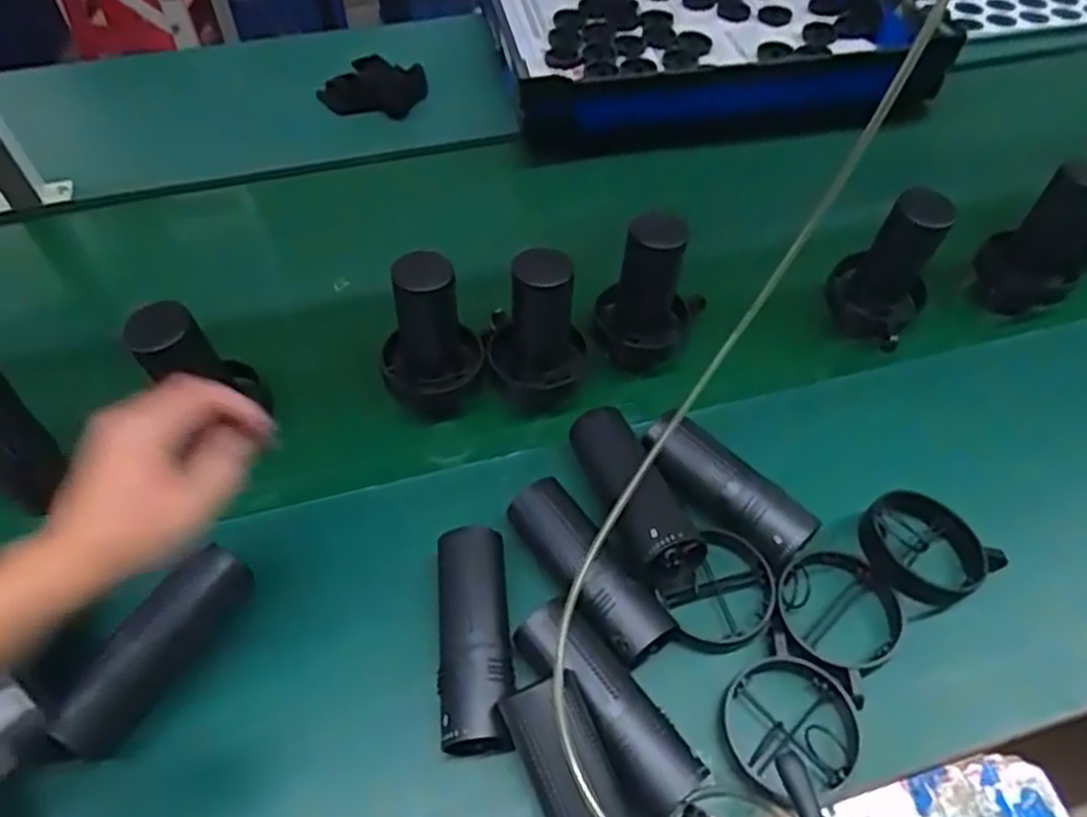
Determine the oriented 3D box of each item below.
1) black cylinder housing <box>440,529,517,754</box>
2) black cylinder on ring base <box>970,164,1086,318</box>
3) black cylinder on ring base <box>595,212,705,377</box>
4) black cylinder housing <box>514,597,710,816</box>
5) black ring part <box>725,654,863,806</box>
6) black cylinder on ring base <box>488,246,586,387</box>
[{"bbox_3d":[-0.053,0.172,0.566,0.054,0.045,0.158,-5,54,-4],"label":"black cylinder housing"},{"bbox_3d":[0.549,-0.186,0.808,0.095,0.174,0.111,37,62,23],"label":"black cylinder on ring base"},{"bbox_3d":[0.101,-0.114,0.722,0.097,0.149,0.087,15,55,10],"label":"black cylinder on ring base"},{"bbox_3d":[0.044,0.217,0.540,0.055,0.046,0.160,-32,60,-21],"label":"black cylinder housing"},{"bbox_3d":[0.185,0.235,0.549,0.099,0.013,0.094,0,54,0],"label":"black ring part"},{"bbox_3d":[-0.007,-0.088,0.683,0.089,0.140,0.099,1,54,0],"label":"black cylinder on ring base"}]

